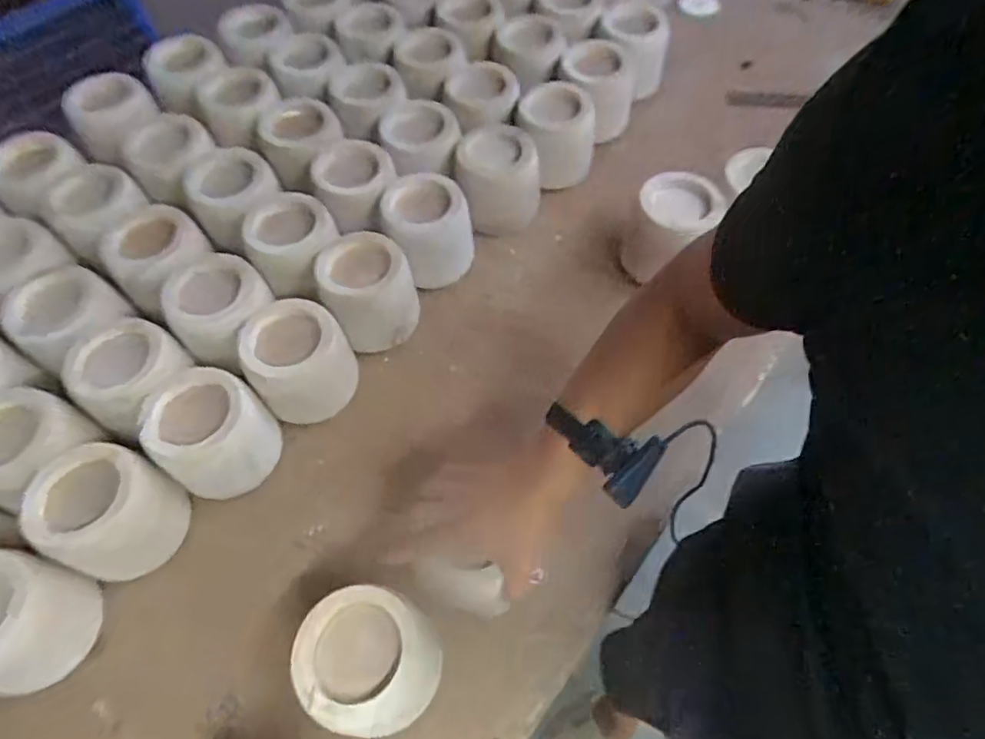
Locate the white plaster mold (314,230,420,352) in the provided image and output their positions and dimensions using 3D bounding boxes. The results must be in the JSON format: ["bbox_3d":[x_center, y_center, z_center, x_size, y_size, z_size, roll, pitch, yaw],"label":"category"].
[{"bbox_3d":[-0.176,-0.116,0.838,0.126,0.129,0.126,0,60,1],"label":"white plaster mold"}]

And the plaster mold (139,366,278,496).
[{"bbox_3d":[-0.345,0.079,0.734,0.127,0.108,0.136,0,60,1],"label":"plaster mold"}]

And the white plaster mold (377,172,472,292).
[{"bbox_3d":[-0.096,-0.211,0.904,0.130,0.132,0.128,-10,60,-5],"label":"white plaster mold"}]

